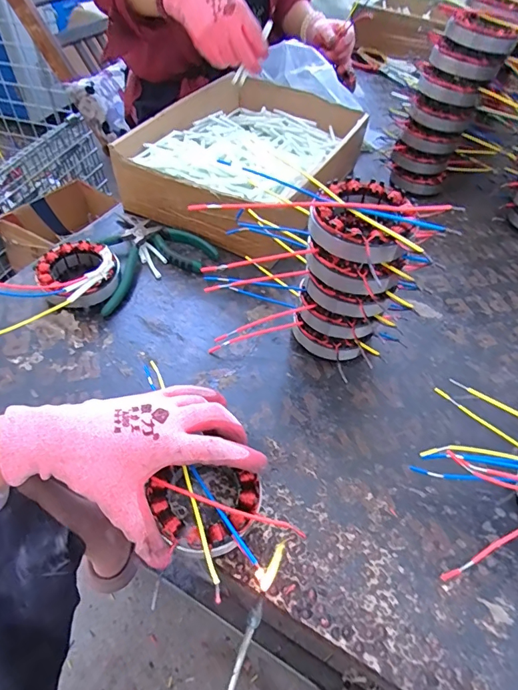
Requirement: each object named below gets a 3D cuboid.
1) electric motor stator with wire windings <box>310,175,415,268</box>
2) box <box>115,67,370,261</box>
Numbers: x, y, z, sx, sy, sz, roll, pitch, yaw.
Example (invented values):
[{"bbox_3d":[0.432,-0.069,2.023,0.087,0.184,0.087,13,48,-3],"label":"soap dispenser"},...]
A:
[{"bbox_3d":[0.085,-0.103,0.358,0.080,0.028,0.088,2,50,-2],"label":"electric motor stator with wire windings"},{"bbox_3d":[-0.008,-0.271,0.631,0.235,0.102,0.336,23,52,15],"label":"box"}]

